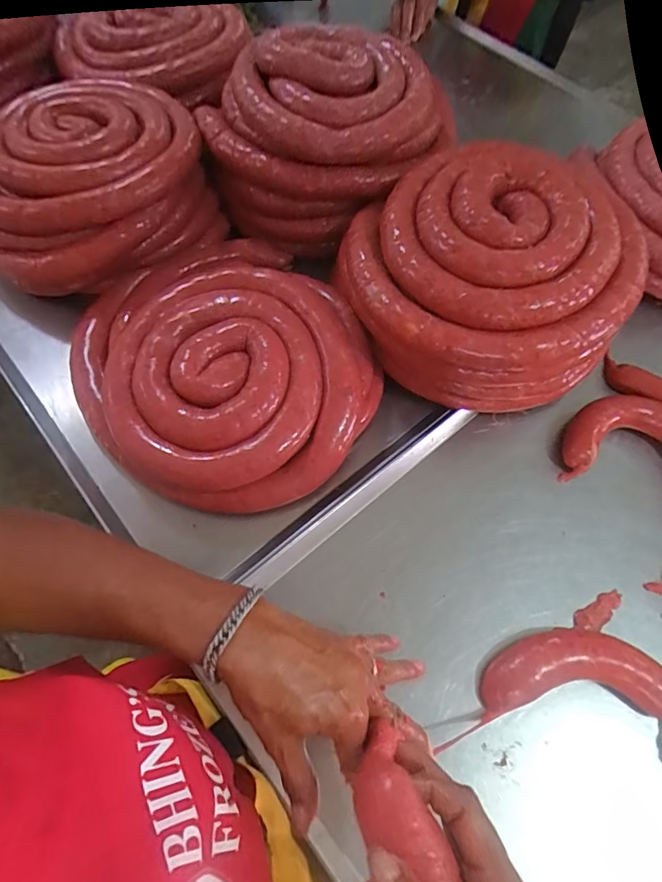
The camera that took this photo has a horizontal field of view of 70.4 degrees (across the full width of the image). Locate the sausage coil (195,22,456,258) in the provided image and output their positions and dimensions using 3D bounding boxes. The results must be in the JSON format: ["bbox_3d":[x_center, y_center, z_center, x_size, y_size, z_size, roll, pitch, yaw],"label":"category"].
[{"bbox_3d":[-0.010,-0.401,0.625,0.241,0.170,0.267,37,69,15],"label":"sausage coil"}]

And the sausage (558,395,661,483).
[{"bbox_3d":[0.352,0.011,0.526,0.168,0.039,0.121,21,66,8],"label":"sausage"}]

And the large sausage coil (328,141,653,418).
[{"bbox_3d":[0.165,-0.173,0.536,0.259,0.173,0.274,1,65,-1],"label":"large sausage coil"}]

